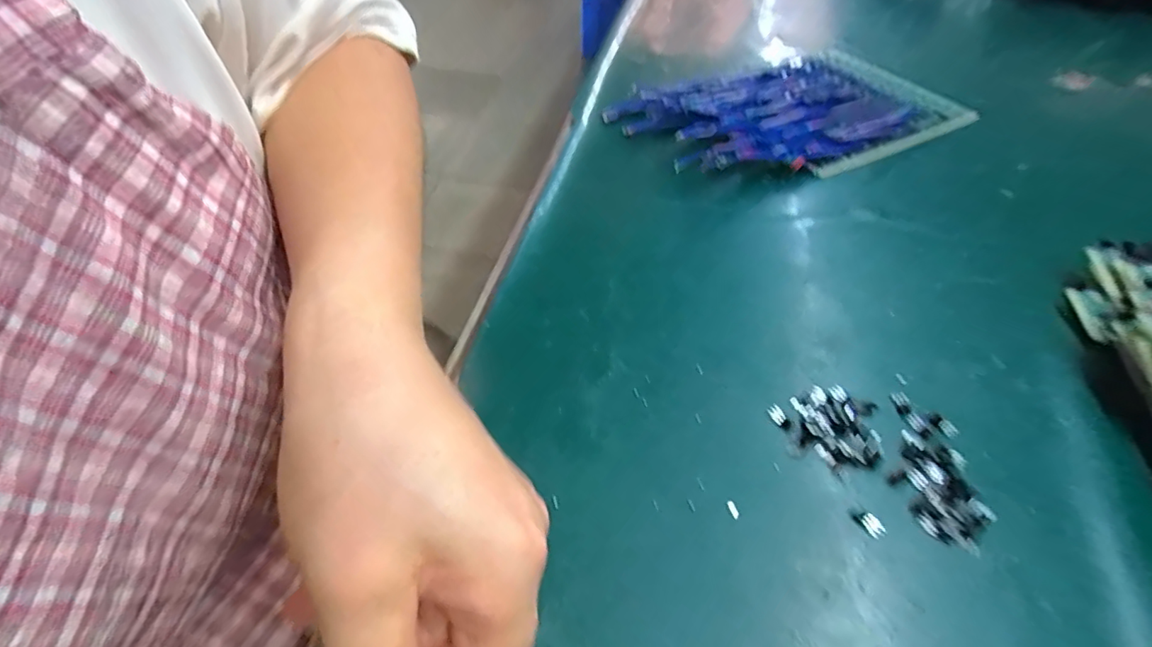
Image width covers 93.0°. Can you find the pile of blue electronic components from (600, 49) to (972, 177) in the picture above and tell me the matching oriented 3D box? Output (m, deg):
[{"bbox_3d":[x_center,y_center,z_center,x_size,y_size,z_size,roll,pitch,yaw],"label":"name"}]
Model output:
[{"bbox_3d":[0.180,-0.180,0.462,0.285,0.028,0.156,-23,52,-20],"label":"pile of blue electronic components"}]

